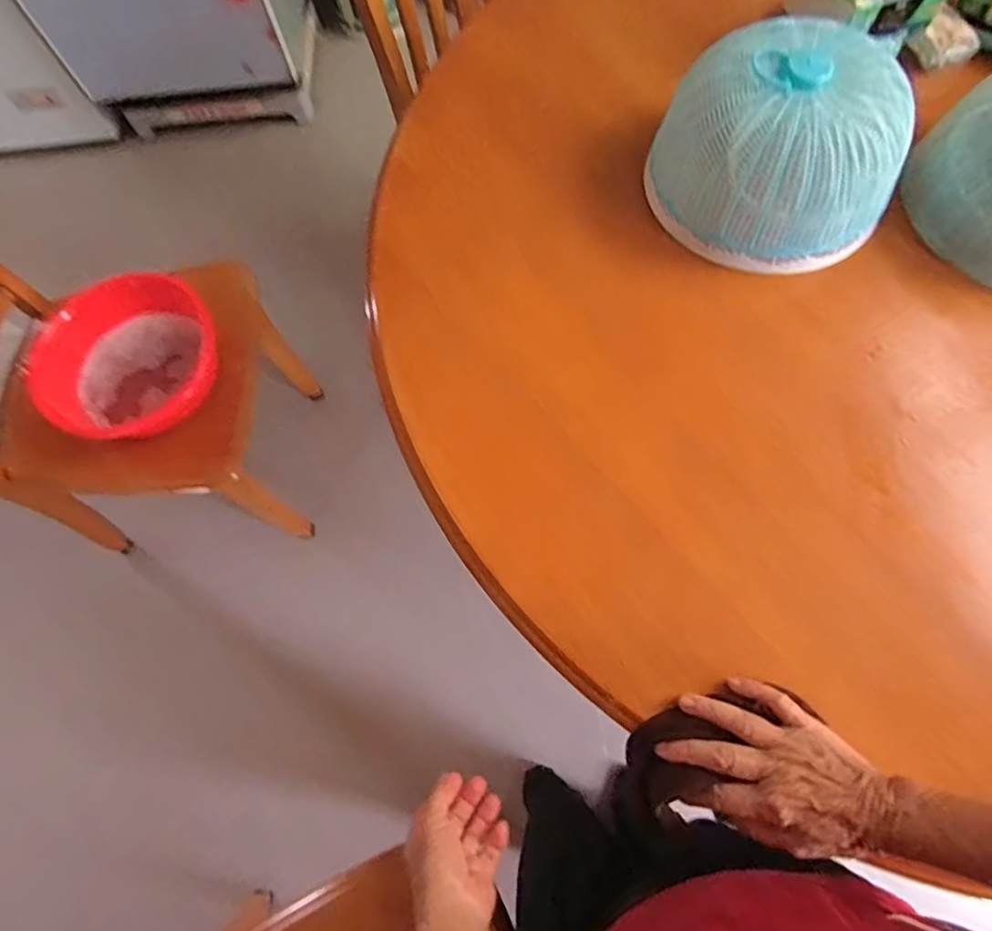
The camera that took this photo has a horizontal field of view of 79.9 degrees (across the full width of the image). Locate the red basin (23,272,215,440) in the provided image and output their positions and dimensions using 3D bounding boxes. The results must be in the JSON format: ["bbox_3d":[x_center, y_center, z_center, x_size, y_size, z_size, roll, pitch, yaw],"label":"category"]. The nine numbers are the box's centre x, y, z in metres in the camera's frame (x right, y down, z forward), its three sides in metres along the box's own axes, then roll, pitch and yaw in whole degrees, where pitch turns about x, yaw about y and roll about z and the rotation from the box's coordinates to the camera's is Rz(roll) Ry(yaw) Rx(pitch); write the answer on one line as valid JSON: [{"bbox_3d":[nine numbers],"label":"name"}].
[{"bbox_3d":[-0.576,-0.170,0.934,0.269,0.085,0.290,-1,70,4],"label":"red basin"}]

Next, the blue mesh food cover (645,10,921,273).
[{"bbox_3d":[0.279,-0.307,0.579,0.183,0.128,0.212,-38,72,-11],"label":"blue mesh food cover"}]

